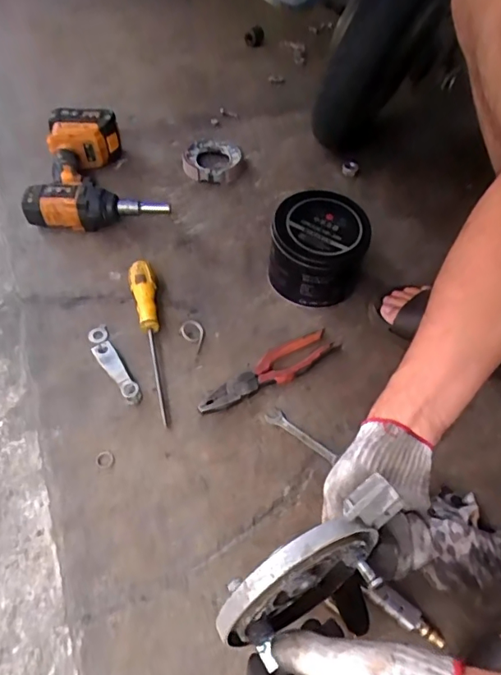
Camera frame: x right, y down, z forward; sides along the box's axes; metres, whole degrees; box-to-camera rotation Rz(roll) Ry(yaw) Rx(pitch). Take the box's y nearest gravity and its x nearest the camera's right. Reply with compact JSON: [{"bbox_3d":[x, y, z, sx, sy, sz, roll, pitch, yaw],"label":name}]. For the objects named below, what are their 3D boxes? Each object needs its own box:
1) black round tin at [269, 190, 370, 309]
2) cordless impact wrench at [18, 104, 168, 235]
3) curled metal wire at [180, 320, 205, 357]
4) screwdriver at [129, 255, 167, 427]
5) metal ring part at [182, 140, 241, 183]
[{"bbox_3d":[0.091,-0.119,0.681,0.120,0.102,0.128,2,52,-2],"label":"black round tin"},{"bbox_3d":[-0.232,-0.270,0.805,0.207,0.071,0.245,0,52,-4],"label":"cordless impact wrench"},{"bbox_3d":[-0.074,-0.003,0.633,0.029,0.015,0.056,-6,53,-8],"label":"curled metal wire"},{"bbox_3d":[-0.125,-0.003,0.619,0.032,0.029,0.245,-8,53,-10],"label":"screwdriver"},{"bbox_3d":[-0.067,-0.311,0.869,0.098,0.024,0.107,2,52,-2],"label":"metal ring part"}]

